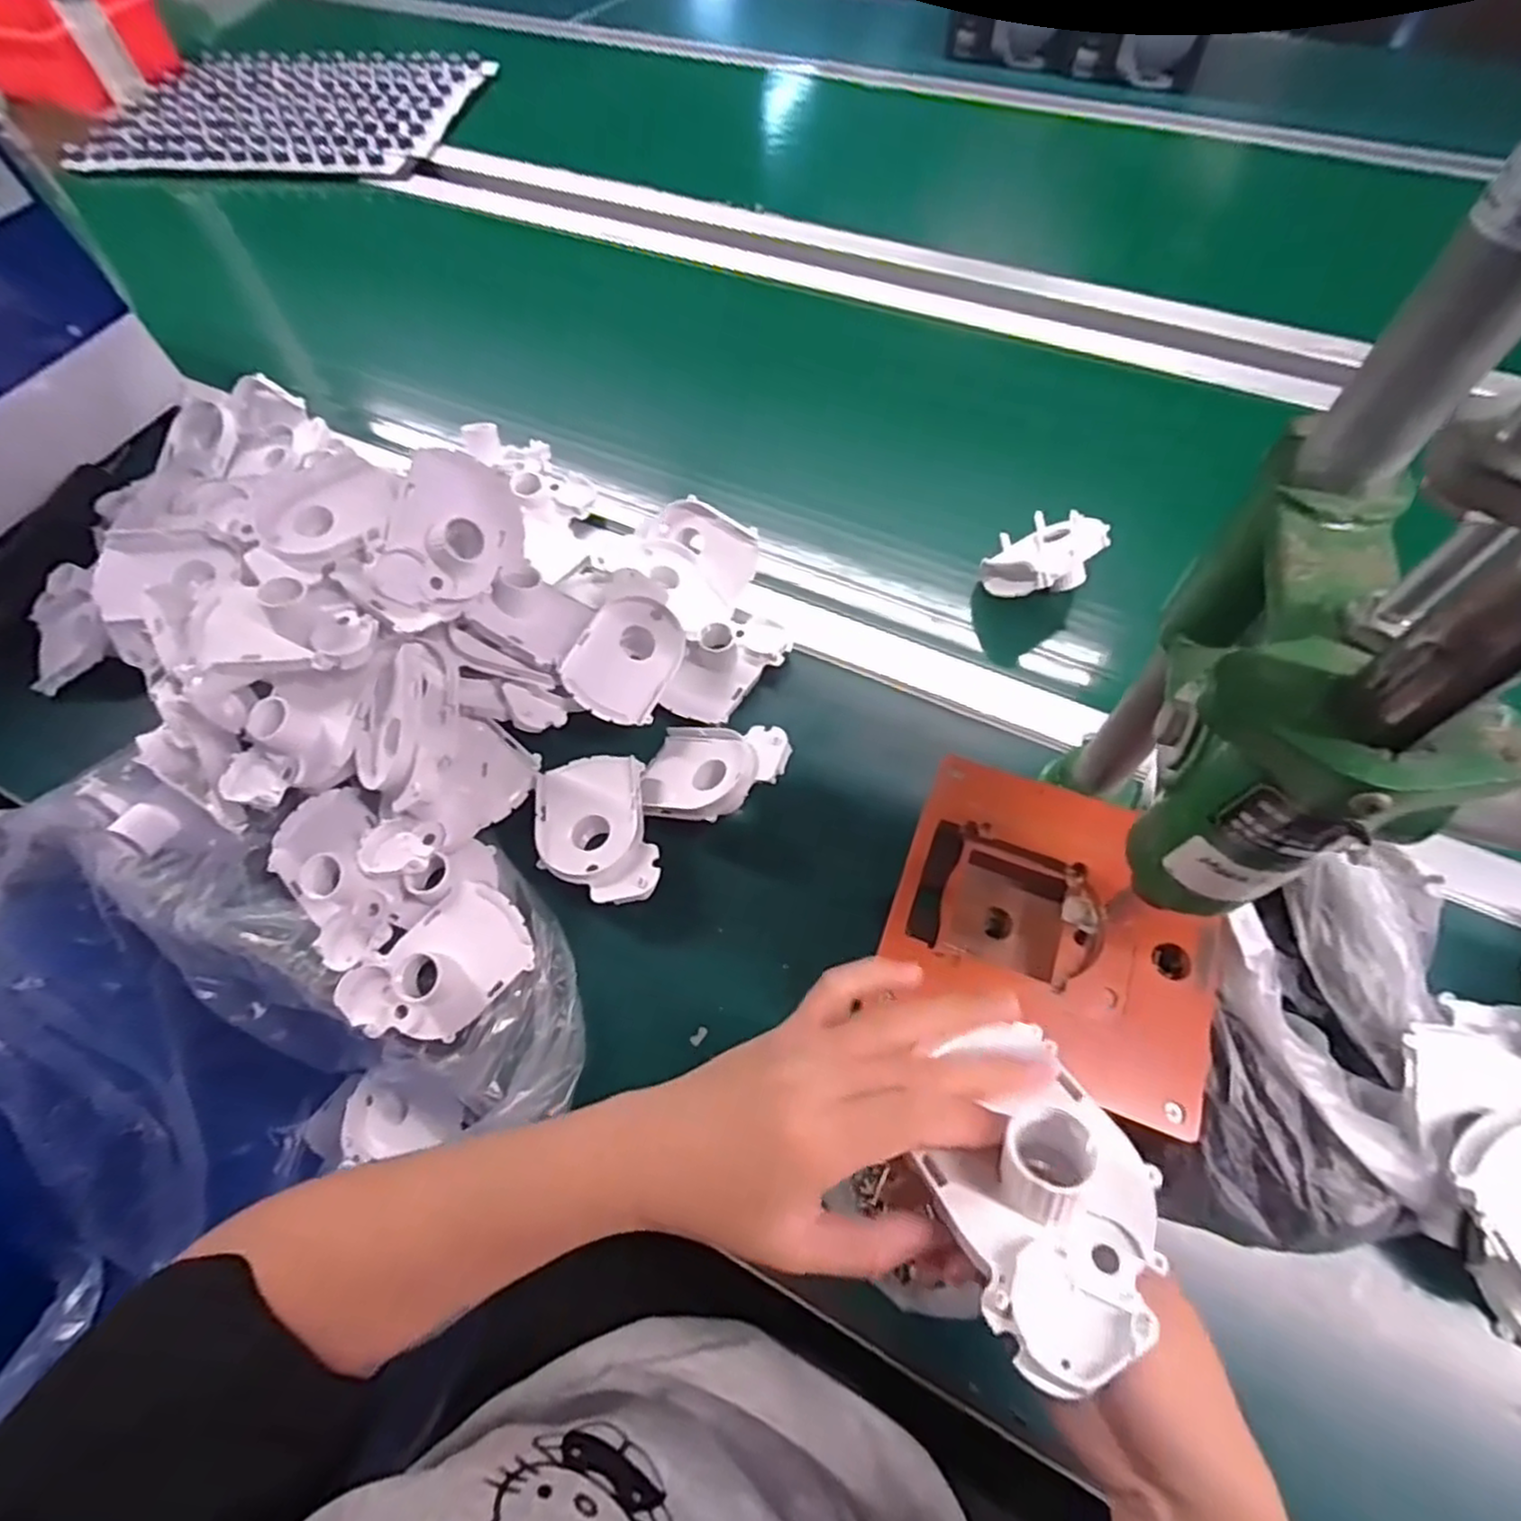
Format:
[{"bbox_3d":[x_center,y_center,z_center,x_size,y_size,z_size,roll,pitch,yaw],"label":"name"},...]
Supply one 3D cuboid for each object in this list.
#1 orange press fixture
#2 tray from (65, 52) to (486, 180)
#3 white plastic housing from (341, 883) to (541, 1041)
[{"bbox_3d":[0.146,0.089,0.368,0.157,0.037,0.152,22,64,14],"label":"orange press fixture"},{"bbox_3d":[-0.641,-0.895,0.977,0.464,0.031,0.329,3,61,4],"label":"tray"},{"bbox_3d":[-0.184,0.118,0.405,0.099,0.028,0.064,-40,67,-18],"label":"white plastic housing"}]

